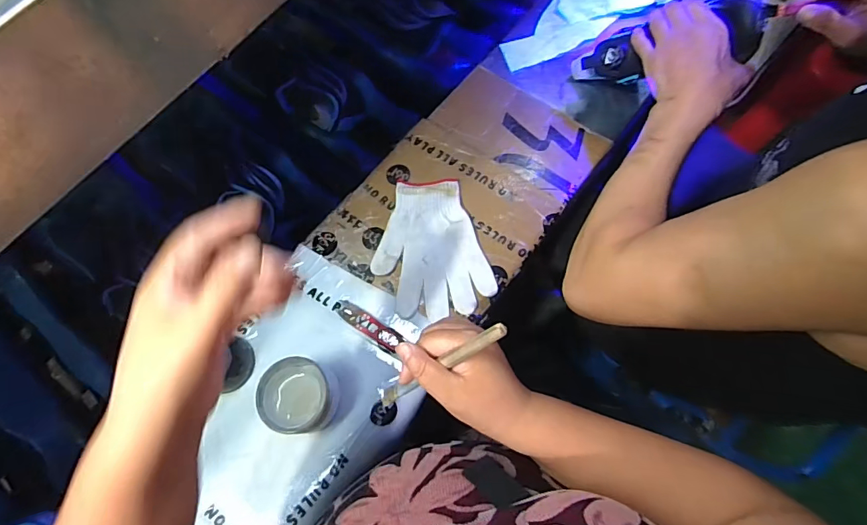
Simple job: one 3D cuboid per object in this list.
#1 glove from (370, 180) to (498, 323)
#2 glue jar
[{"bbox_3d":[-0.008,-0.018,0.614,0.137,0.011,0.186,-19,71,-4],"label":"glove"},{"bbox_3d":[-0.156,0.153,0.536,0.075,0.050,0.082,-1,71,2],"label":"glue jar"}]

